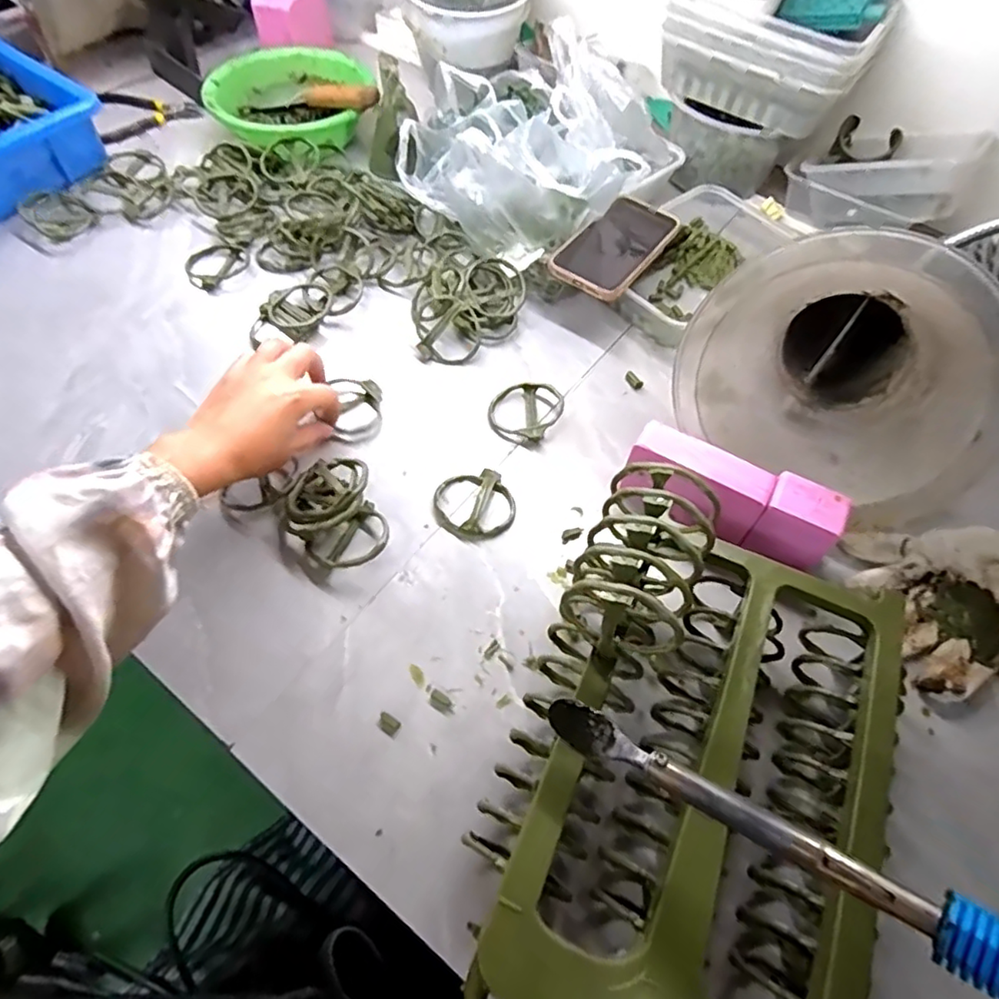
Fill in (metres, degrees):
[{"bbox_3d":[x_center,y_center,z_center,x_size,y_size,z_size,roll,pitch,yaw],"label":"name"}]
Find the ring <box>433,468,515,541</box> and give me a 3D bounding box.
[{"bbox_3d":[-0.021,0.003,0.511,0.067,0.013,0.066,1,59,-2],"label":"ring"}]

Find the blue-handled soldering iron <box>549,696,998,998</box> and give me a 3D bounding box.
[{"bbox_3d":[0.139,0.153,0.246,0.279,0.020,0.022,18,56,38],"label":"blue-handled soldering iron"}]

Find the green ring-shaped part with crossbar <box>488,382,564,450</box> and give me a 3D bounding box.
[{"bbox_3d":[0.024,-0.084,0.561,0.062,0.019,0.069,30,62,15],"label":"green ring-shaped part with crossbar"}]

